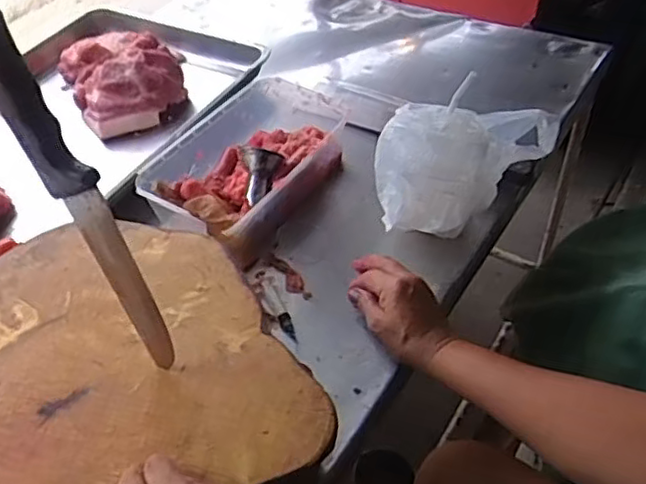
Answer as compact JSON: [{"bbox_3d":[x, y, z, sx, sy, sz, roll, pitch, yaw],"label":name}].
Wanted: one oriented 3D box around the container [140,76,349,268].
[{"bbox_3d":[-0.082,-0.106,0.821,0.171,0.082,0.289,22,52,23],"label":"container"}]

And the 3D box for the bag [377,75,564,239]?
[{"bbox_3d":[0.155,-0.097,0.731,0.131,0.173,0.175,34,57,31],"label":"bag"}]

